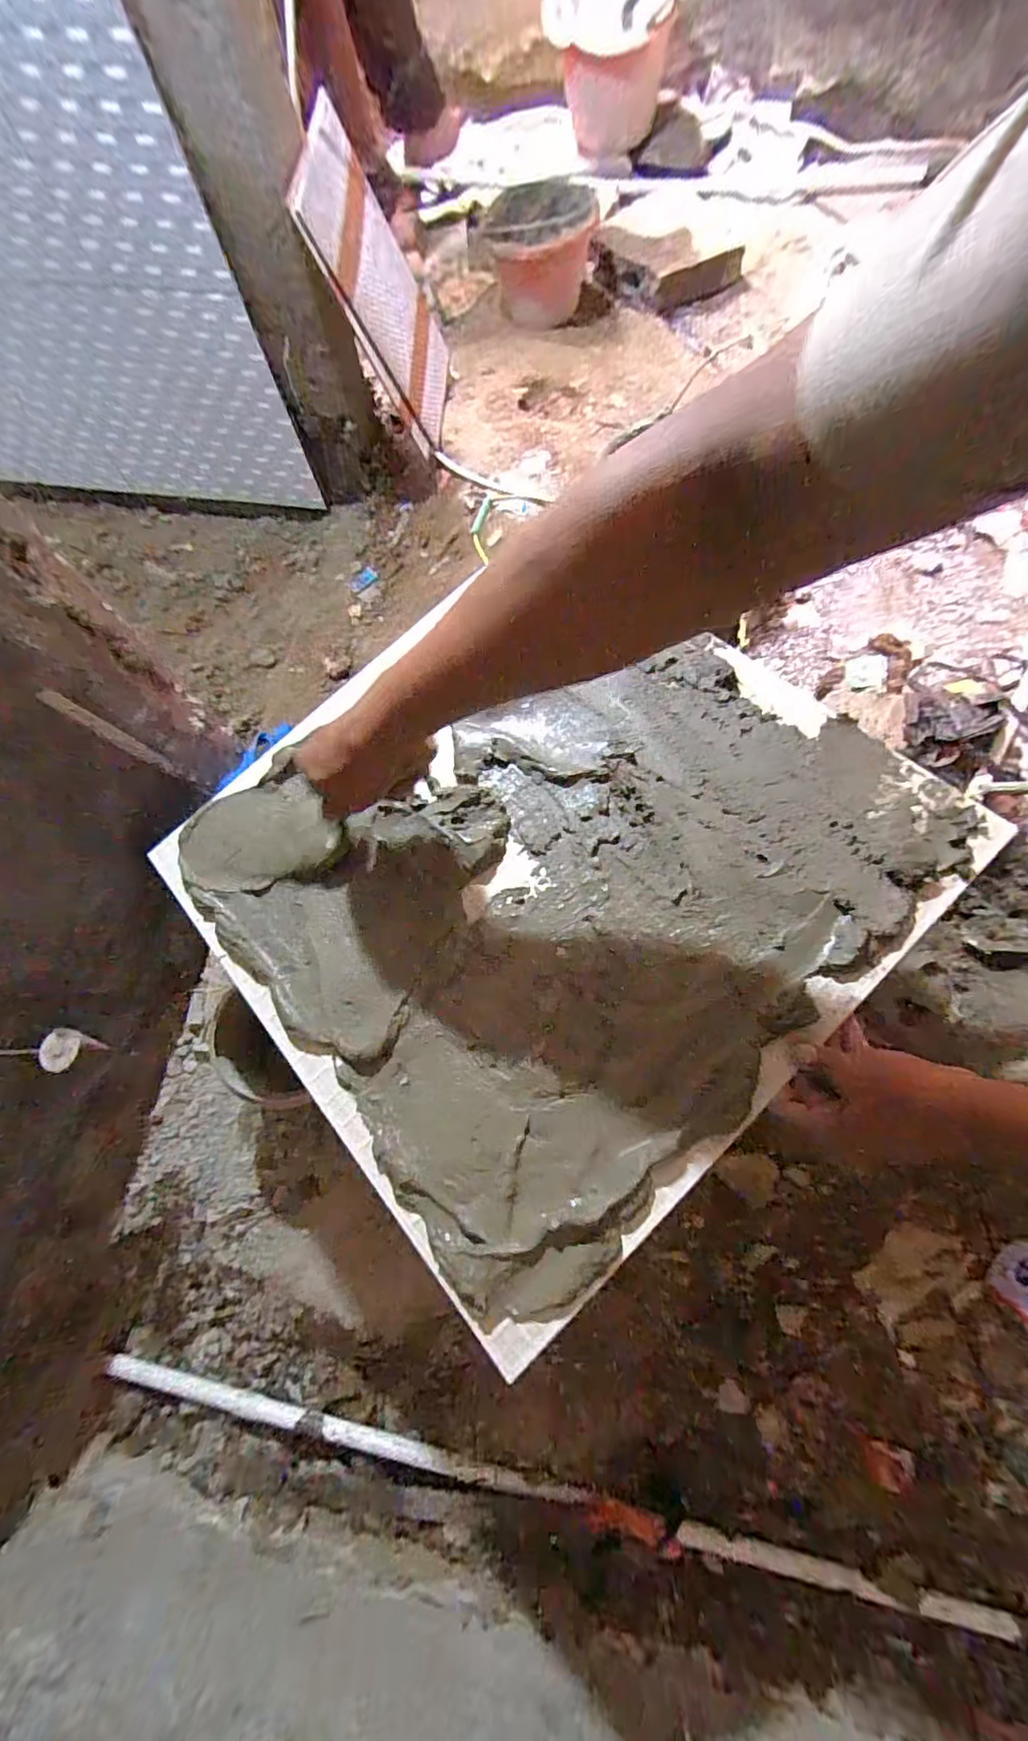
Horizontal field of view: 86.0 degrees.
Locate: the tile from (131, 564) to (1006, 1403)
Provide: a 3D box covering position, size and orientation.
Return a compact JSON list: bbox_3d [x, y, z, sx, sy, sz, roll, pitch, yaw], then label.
[{"bbox_3d":[0.008,-0.021,0.535,0.578,0.018,0.594,-44,70,-7],"label":"tile"}]

